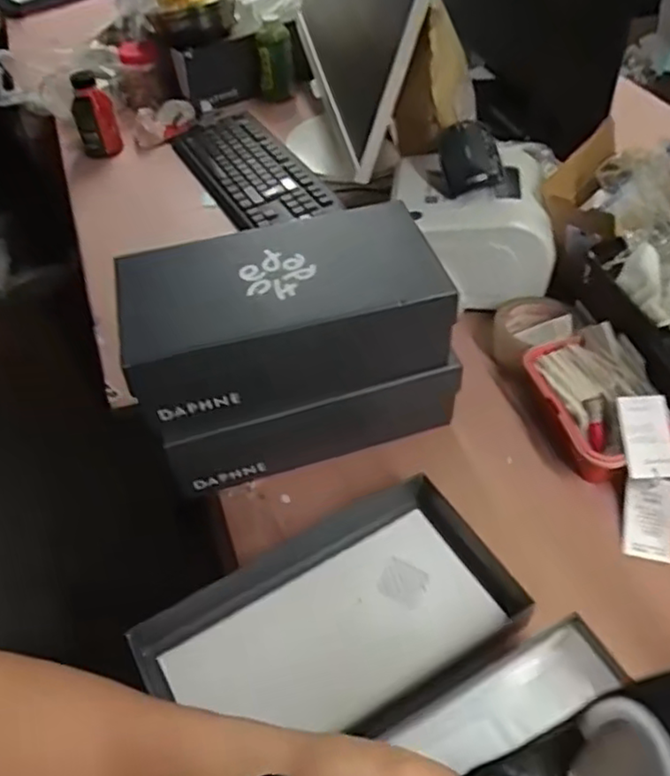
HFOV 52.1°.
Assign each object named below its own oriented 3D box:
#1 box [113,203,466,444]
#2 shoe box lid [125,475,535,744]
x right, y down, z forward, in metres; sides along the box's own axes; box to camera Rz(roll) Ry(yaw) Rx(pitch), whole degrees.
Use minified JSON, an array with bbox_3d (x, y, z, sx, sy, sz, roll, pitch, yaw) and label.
[{"bbox_3d":[-0.055,-0.075,0.667,0.295,0.103,0.170,-18,48,-11],"label":"box"},{"bbox_3d":[0.000,0.207,0.593,0.314,0.052,0.171,-27,50,-18],"label":"shoe box lid"}]

